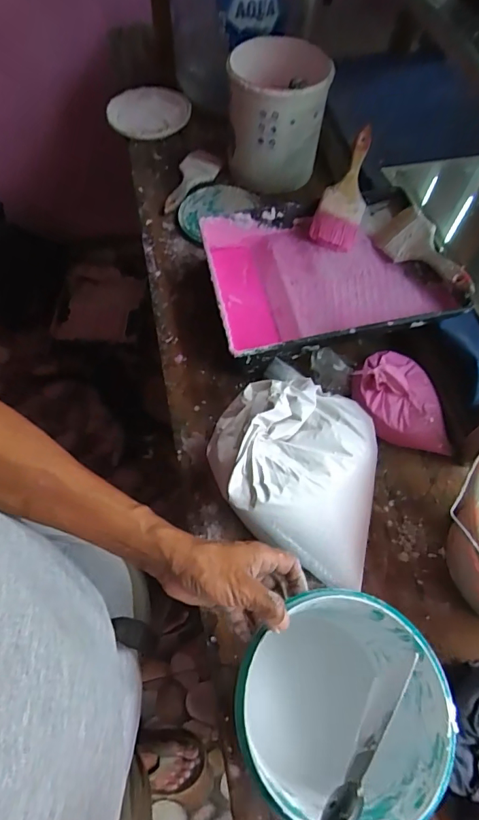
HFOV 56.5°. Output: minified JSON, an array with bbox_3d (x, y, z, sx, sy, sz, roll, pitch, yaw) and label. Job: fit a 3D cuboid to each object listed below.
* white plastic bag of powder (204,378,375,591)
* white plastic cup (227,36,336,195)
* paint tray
[{"bbox_3d":[0.064,0.073,0.557,0.206,0.099,0.243,9,62,4],"label":"white plastic bag of powder"},{"bbox_3d":[0.069,-0.554,0.862,0.176,0.200,0.178,7,62,3],"label":"white plastic cup"},{"bbox_3d":[0.128,-0.209,0.722,0.347,0.081,0.282,-10,62,-7],"label":"paint tray"}]

